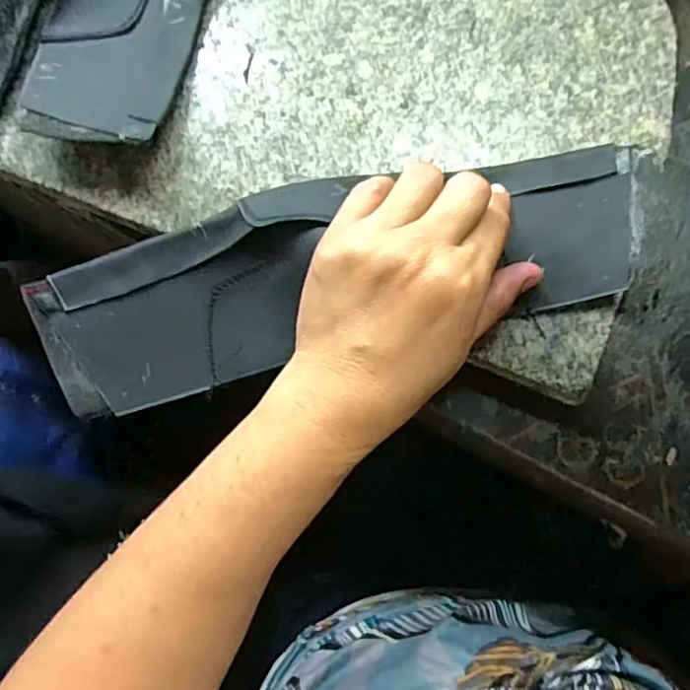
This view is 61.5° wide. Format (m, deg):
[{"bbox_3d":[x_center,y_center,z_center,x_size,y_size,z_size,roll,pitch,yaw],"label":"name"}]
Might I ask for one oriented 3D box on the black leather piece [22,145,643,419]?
[{"bbox_3d":[-0.001,-0.039,0.294,0.303,0.028,0.087,-13,78,1],"label":"black leather piece"}]

